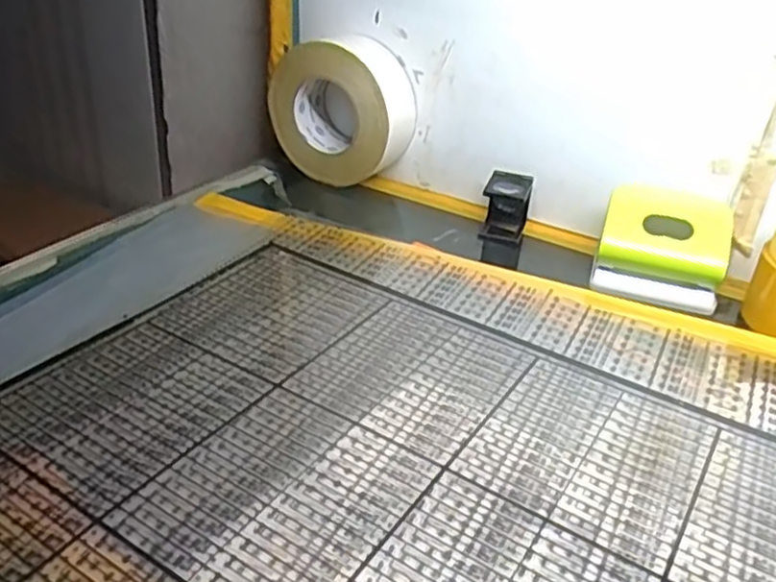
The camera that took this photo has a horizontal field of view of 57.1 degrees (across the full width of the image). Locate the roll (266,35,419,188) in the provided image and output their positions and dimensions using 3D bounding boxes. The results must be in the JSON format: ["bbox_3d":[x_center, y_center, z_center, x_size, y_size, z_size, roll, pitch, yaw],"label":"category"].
[{"bbox_3d":[-0.049,-0.183,0.736,0.142,0.136,0.067,20,34,26],"label":"roll"}]

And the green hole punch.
[{"bbox_3d":[0.225,-0.038,0.588,0.099,0.071,0.058,12,31,14],"label":"green hole punch"}]

